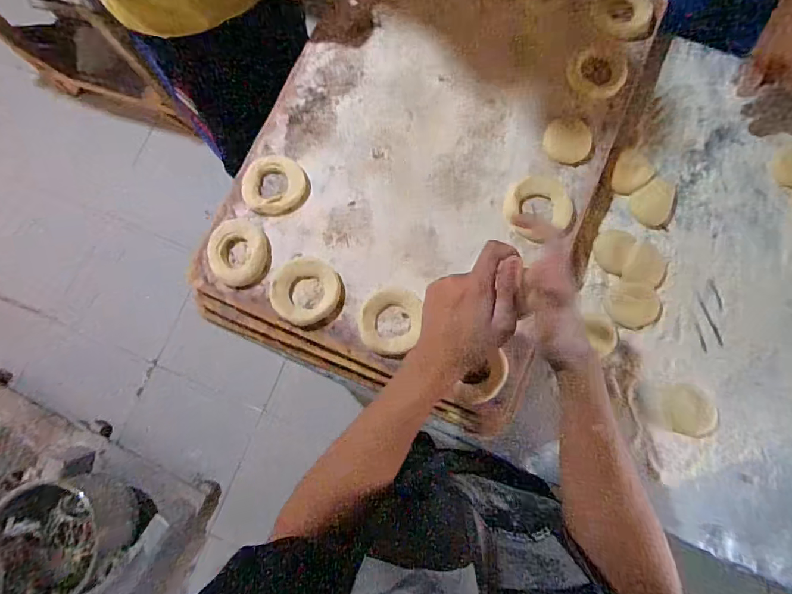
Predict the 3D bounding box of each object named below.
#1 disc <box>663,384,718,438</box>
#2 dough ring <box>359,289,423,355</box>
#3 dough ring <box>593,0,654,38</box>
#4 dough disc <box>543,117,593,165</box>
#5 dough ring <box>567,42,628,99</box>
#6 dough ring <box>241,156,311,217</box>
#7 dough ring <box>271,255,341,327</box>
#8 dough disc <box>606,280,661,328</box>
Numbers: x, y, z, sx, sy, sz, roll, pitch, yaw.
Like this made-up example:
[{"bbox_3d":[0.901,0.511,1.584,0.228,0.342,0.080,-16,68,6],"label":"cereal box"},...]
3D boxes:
[{"bbox_3d":[0.361,0.139,0.550,0.065,0.004,0.060,0,80,2],"label":"disc"},{"bbox_3d":[-0.007,0.029,0.537,0.072,0.011,0.077,0,80,2],"label":"dough ring"},{"bbox_3d":[0.304,-0.381,0.594,0.077,0.020,0.064,13,81,4],"label":"dough ring"},{"bbox_3d":[0.219,-0.201,0.572,0.058,0.007,0.058,0,80,2],"label":"dough disc"},{"bbox_3d":[0.263,-0.295,0.584,0.077,0.009,0.072,0,80,2],"label":"dough ring"},{"bbox_3d":[-0.153,-0.140,0.571,0.085,0.015,0.076,30,83,6],"label":"dough ring"},{"bbox_3d":[-0.108,-0.007,0.536,0.079,0.013,0.079,0,80,2],"label":"dough ring"},{"bbox_3d":[0.308,0.011,0.577,0.064,0.007,0.058,18,81,5],"label":"dough disc"}]

